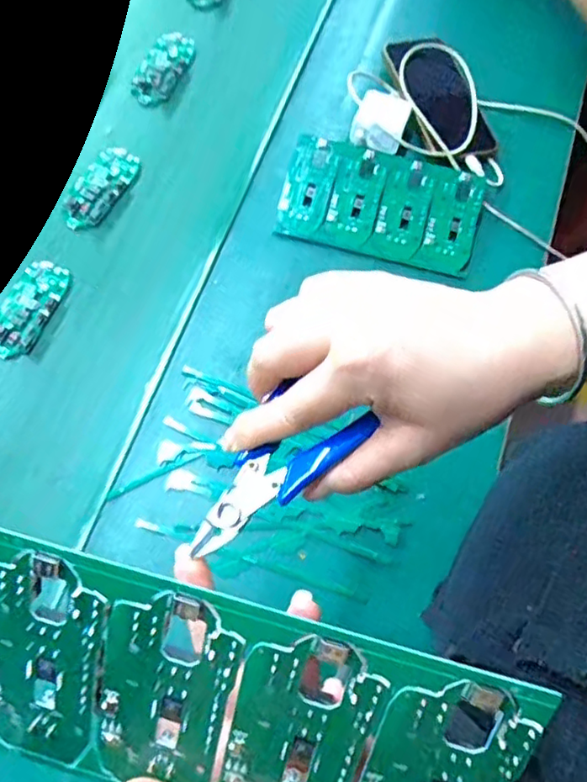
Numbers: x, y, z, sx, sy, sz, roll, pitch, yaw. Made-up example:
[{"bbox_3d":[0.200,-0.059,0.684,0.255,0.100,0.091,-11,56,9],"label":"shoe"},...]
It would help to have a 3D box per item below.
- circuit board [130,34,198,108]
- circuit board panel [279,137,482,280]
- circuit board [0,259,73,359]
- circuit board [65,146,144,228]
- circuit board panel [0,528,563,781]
[{"bbox_3d":[-0.139,-0.345,0.640,0.046,0.011,0.099,20,73,4],"label":"circuit board"},{"bbox_3d":[0.086,-0.183,0.591,0.191,0.013,0.110,15,81,-1],"label":"circuit board panel"},{"bbox_3d":[-0.242,-0.076,0.548,0.044,0.008,0.097,24,71,7],"label":"circuit board"},{"bbox_3d":[-0.191,-0.201,0.592,0.045,0.010,0.097,23,71,7],"label":"circuit board"},{"bbox_3d":[-0.021,0.112,0.208,0.186,0.004,0.103,14,113,6],"label":"circuit board panel"}]

